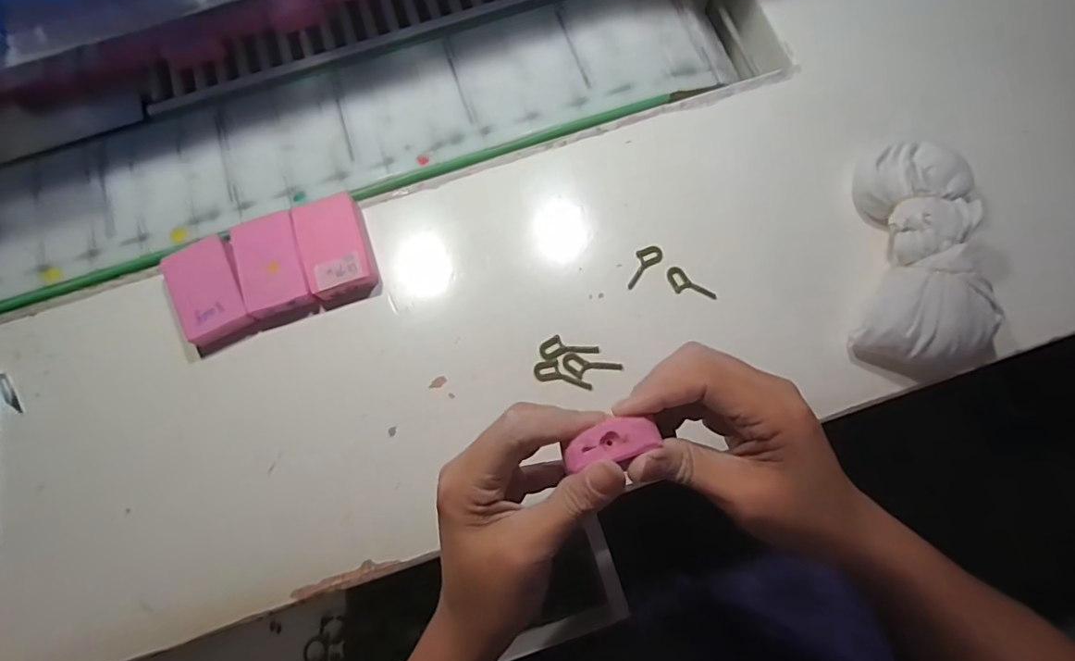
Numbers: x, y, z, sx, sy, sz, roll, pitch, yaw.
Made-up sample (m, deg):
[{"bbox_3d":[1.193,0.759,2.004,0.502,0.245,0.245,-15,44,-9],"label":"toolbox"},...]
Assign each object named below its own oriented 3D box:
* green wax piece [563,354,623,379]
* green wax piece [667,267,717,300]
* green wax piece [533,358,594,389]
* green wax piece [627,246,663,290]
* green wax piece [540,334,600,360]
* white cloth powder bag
[{"bbox_3d":[0.037,0.026,0.363,0.040,0.004,0.015,11,76,5],"label":"green wax piece"},{"bbox_3d":[0.108,-0.031,0.376,0.038,0.004,0.015,36,79,10],"label":"green wax piece"},{"bbox_3d":[0.018,0.030,0.366,0.040,0.004,0.016,10,76,5],"label":"green wax piece"},{"bbox_3d":[0.074,-0.048,0.381,0.015,0.004,0.037,43,81,11],"label":"green wax piece"},{"bbox_3d":[0.022,0.010,0.367,0.040,0.004,0.016,-4,75,1],"label":"green wax piece"},{"bbox_3d":[0.265,-0.051,0.350,0.092,0.044,0.161,9,76,4],"label":"white cloth powder bag"}]

